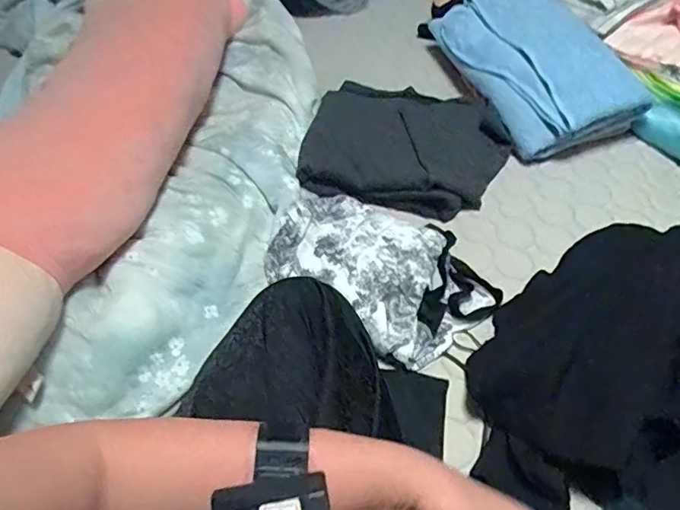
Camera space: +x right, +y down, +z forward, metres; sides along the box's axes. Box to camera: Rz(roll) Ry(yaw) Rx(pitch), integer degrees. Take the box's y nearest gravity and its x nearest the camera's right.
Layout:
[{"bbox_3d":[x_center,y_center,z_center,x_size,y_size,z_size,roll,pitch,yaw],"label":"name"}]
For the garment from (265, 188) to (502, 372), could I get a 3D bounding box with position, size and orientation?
[{"bbox_3d":[0.045,0.012,0.684,0.286,0.046,0.185,30,60,25],"label":"garment"}]

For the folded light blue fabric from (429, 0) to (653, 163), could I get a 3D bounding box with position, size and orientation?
[{"bbox_3d":[0.299,-0.310,0.853,0.187,0.099,0.338,-17,52,-9],"label":"folded light blue fabric"}]

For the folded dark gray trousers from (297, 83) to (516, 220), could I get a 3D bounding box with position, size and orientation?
[{"bbox_3d":[0.097,-0.179,0.817,0.294,0.057,0.245,11,53,13],"label":"folded dark gray trousers"}]

